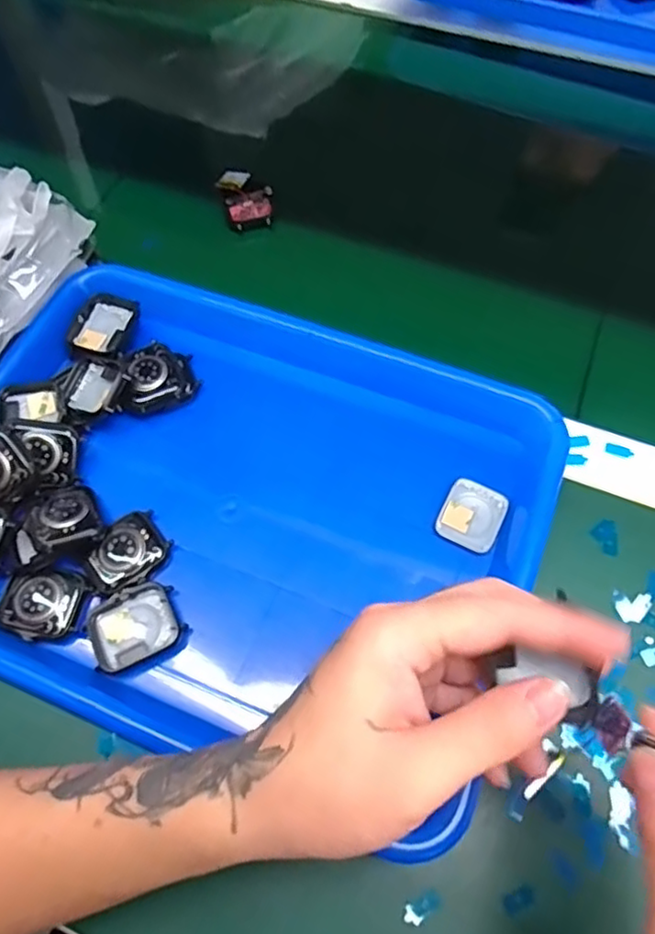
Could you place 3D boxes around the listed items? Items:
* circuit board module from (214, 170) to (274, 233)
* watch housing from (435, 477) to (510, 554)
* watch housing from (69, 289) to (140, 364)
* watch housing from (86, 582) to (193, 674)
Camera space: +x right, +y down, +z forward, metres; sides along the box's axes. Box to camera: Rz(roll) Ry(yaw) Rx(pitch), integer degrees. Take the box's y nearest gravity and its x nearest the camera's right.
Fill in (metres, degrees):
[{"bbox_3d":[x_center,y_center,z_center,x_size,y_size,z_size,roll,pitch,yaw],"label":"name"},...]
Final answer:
[{"bbox_3d":[-0.062,-0.206,0.481,0.037,0.013,0.054,-22,64,-10],"label":"circuit board module"},{"bbox_3d":[0.082,0.027,0.356,0.033,0.006,0.037,24,66,13],"label":"watch housing"},{"bbox_3d":[-0.143,-0.090,0.405,0.037,0.012,0.049,14,64,8],"label":"watch housing"},{"bbox_3d":[-0.100,0.083,0.328,0.046,0.005,0.039,-23,64,-10],"label":"watch housing"}]

